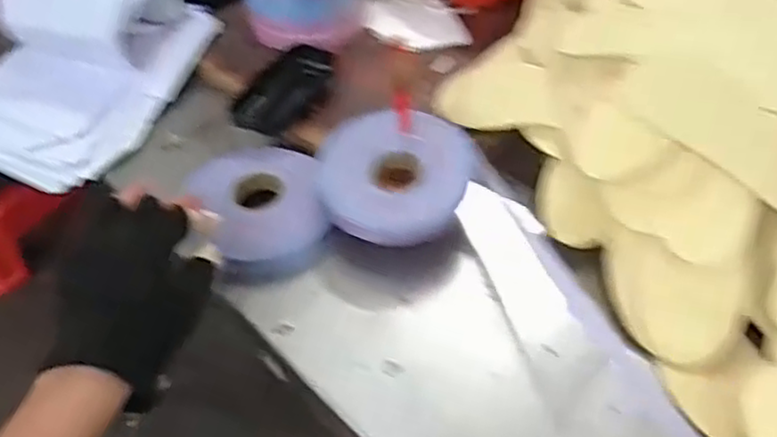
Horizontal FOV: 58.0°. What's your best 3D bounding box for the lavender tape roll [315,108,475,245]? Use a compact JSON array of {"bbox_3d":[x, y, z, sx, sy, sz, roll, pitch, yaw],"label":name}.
[{"bbox_3d":[0.006,-0.031,0.529,0.108,0.023,0.103,4,69,5],"label":"lavender tape roll"}]

